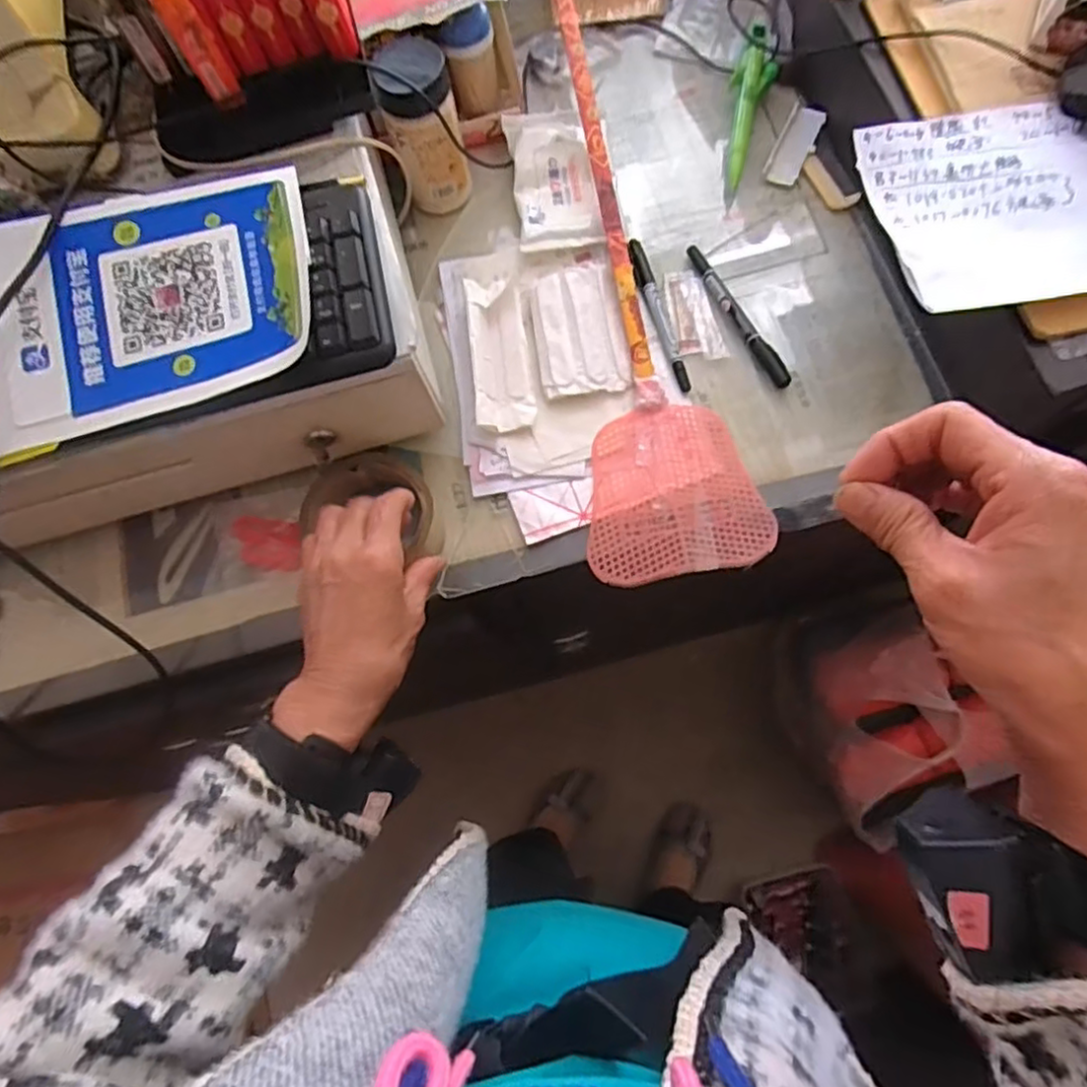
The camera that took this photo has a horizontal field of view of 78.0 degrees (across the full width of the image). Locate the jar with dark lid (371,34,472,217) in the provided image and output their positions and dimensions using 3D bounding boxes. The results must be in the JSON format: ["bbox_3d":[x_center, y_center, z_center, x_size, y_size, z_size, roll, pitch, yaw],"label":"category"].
[{"bbox_3d":[-0.090,-0.315,0.515,0.053,0.115,0.049,0,75,2],"label":"jar with dark lid"}]

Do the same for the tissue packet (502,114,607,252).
[{"bbox_3d":[0.008,-0.299,0.553,0.066,0.017,0.127,-7,75,0],"label":"tissue packet"}]

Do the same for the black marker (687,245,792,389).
[{"bbox_3d":[0.149,-0.178,0.517,0.016,0.010,0.139,-26,76,-5],"label":"black marker"}]

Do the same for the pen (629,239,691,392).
[{"bbox_3d":[0.089,-0.178,0.521,0.014,0.009,0.131,-15,75,-2],"label":"pen"}]

